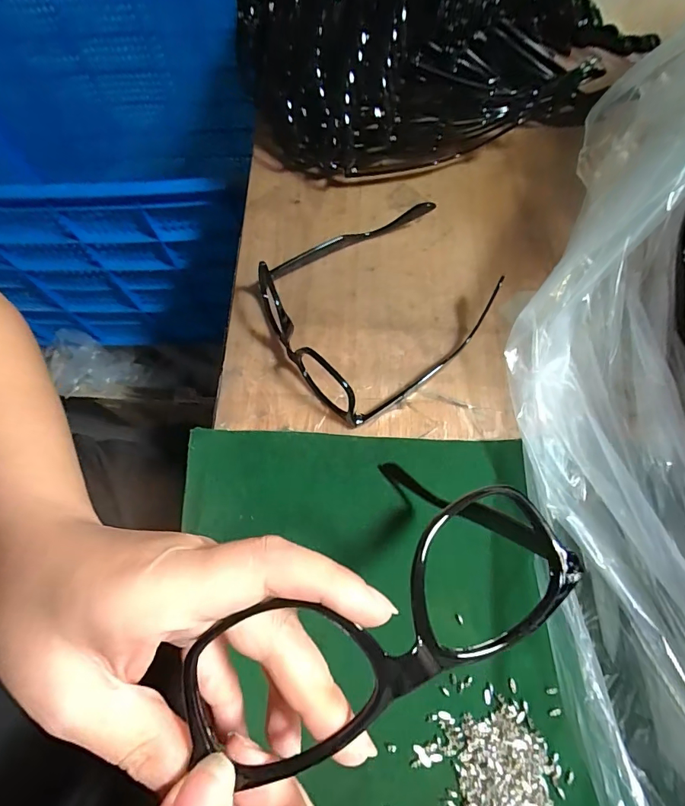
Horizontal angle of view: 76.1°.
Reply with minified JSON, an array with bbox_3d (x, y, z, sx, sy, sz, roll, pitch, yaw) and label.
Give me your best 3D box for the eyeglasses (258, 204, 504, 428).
[{"bbox_3d":[0.025,-0.084,0.336,0.161,0.034,0.149,-33,71,-11],"label":"eyeglasses"}]

